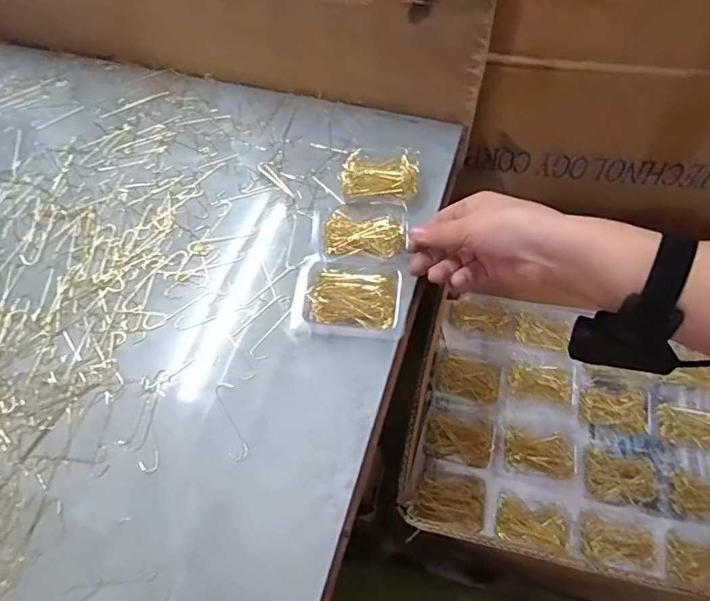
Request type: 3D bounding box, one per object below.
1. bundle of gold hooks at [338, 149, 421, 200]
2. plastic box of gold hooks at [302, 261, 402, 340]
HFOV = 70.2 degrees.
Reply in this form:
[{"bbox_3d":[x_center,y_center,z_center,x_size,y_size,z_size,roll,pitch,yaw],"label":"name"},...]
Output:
[{"bbox_3d":[0.024,-0.118,0.485,0.073,0.024,0.049,5,60,8],"label":"bundle of gold hooks"},{"bbox_3d":[-0.002,0.000,0.420,0.080,0.016,0.065,2,60,6],"label":"plastic box of gold hooks"}]

